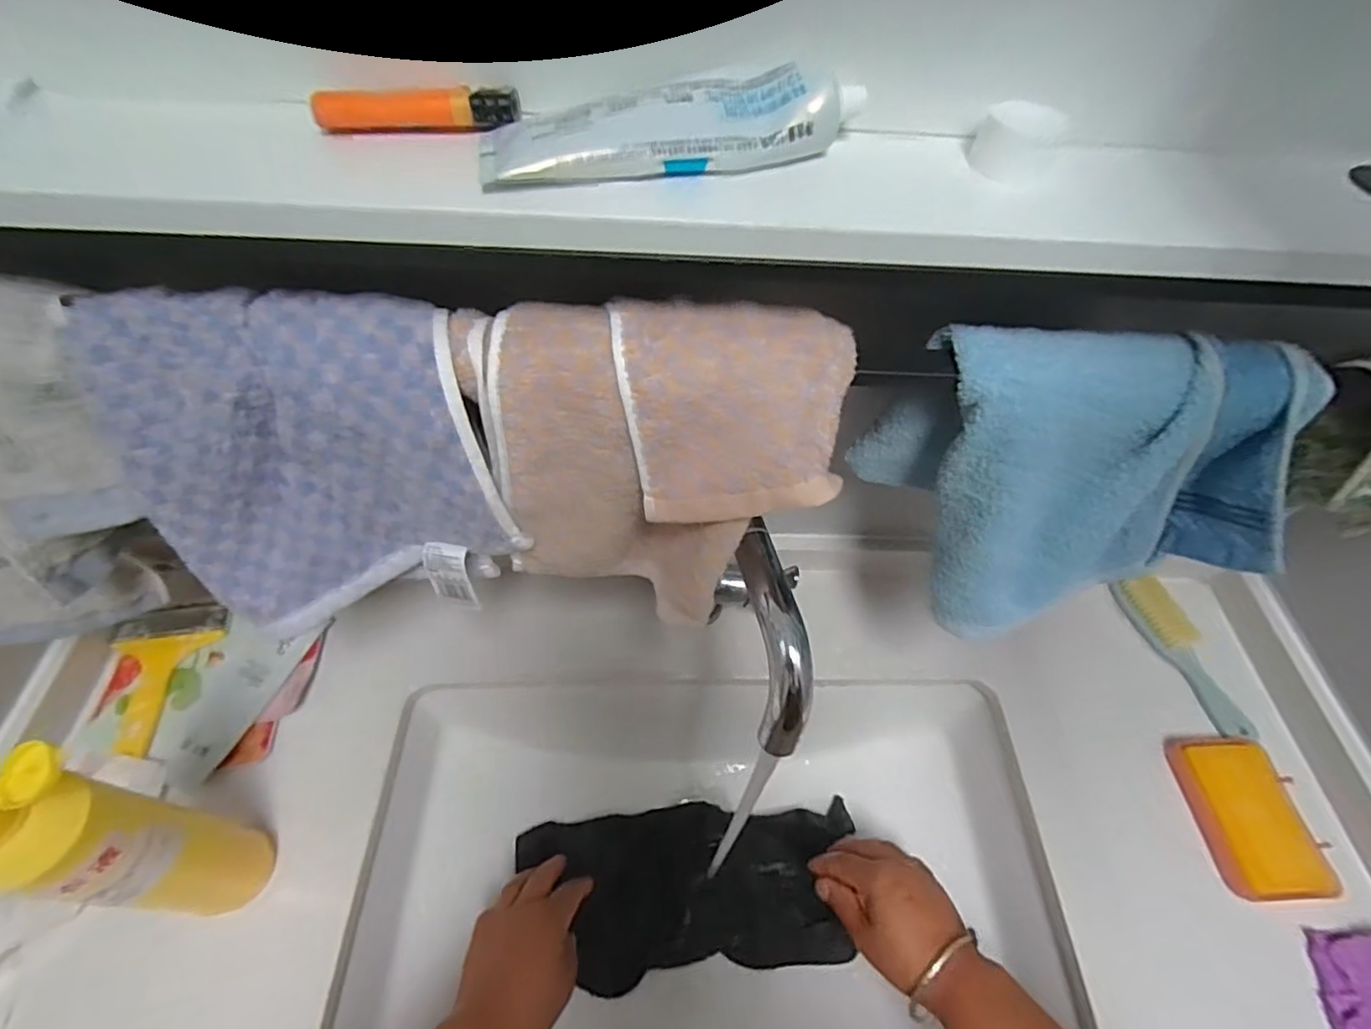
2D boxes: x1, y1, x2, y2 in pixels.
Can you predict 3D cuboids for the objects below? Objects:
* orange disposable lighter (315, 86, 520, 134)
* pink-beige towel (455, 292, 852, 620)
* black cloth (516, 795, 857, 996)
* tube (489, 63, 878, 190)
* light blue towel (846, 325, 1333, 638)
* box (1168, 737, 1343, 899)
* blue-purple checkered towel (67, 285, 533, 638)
[{"bbox_3d":[-0.110,-0.167,0.258,0.079,0.013,0.009,-7,56,-9],"label":"orange disposable lighter"},{"bbox_3d":[-0.019,-0.022,0.334,0.183,0.157,0.086,6,55,0],"label":"pink-beige towel"},{"bbox_3d":[0.008,0.344,0.575,0.296,0.039,0.134,-4,55,-7],"label":"black cloth"},{"bbox_3d":[-0.006,-0.159,0.253,0.150,0.025,0.040,-10,56,-11],"label":"tube"},{"bbox_3d":[0.212,-0.011,0.353,0.206,0.162,0.090,9,55,3],"label":"light blue towel"},{"bbox_3d":[0.447,0.236,0.495,0.072,0.030,0.117,2,55,-2],"label":"box"},{"bbox_3d":[-0.183,-0.022,0.324,0.172,0.177,0.048,-5,37,-2],"label":"blue-purple checkered towel"}]

